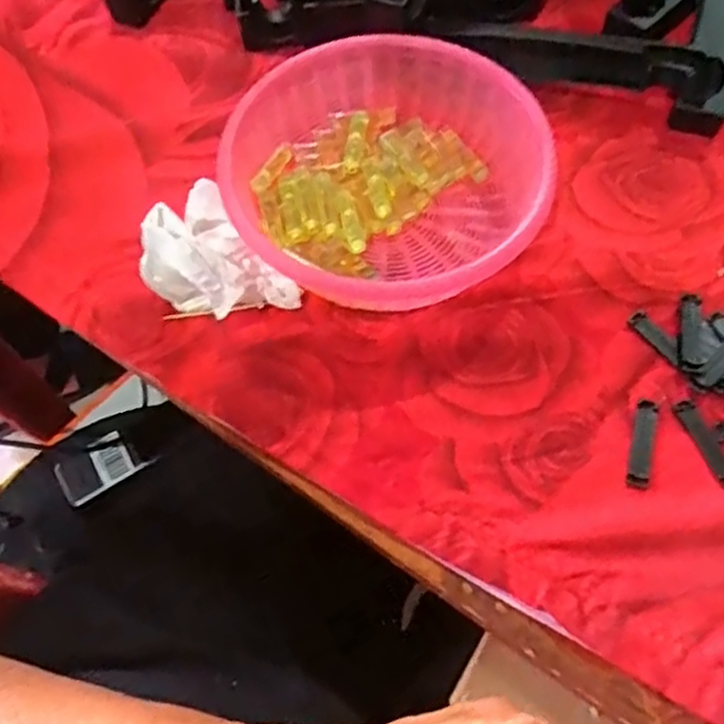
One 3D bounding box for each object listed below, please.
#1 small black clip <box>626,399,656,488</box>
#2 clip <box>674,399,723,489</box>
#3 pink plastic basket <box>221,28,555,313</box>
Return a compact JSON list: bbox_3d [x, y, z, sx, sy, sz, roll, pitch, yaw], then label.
[{"bbox_3d":[0.136,0.039,0.348,0.010,0.004,0.047,15,65,9],"label":"small black clip"},{"bbox_3d":[0.168,0.039,0.349,0.011,0.004,0.046,-17,64,-7],"label":"clip"},{"bbox_3d":[0.015,-0.104,0.396,0.167,0.048,0.159,-1,64,1],"label":"pink plastic basket"}]

